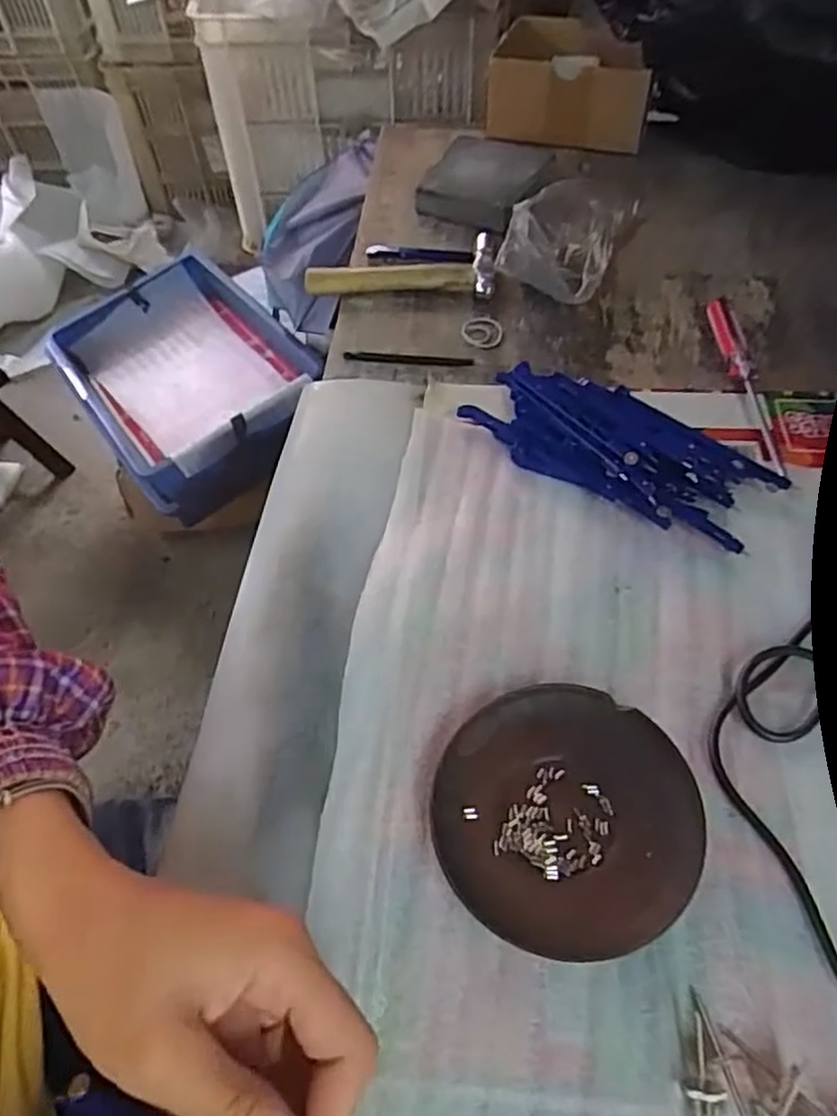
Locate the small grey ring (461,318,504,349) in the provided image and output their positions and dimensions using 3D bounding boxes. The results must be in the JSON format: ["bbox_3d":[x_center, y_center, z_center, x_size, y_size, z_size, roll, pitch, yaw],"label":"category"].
[{"bbox_3d":[0.049,-0.174,0.539,0.031,0.004,0.032,-1,55,2],"label":"small grey ring"}]

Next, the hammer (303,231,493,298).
[{"bbox_3d":[-0.016,-0.231,0.579,0.150,0.026,0.053,-3,55,0],"label":"hammer"}]

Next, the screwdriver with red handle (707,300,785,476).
[{"bbox_3d":[0.225,-0.128,0.487,0.016,0.016,0.165,-2,55,1],"label":"screwdriver with red handle"}]

